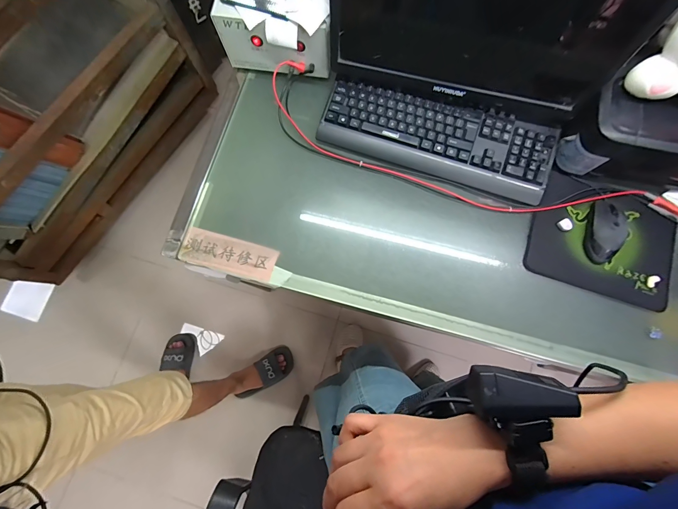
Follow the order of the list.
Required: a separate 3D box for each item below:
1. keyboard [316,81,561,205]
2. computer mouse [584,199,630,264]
[{"bbox_3d":[0.184,-0.223,0.581,0.434,0.044,0.144,19,79,4],"label":"keyboard"},{"bbox_3d":[0.478,-0.047,0.537,0.059,0.033,0.120,14,79,3],"label":"computer mouse"}]

